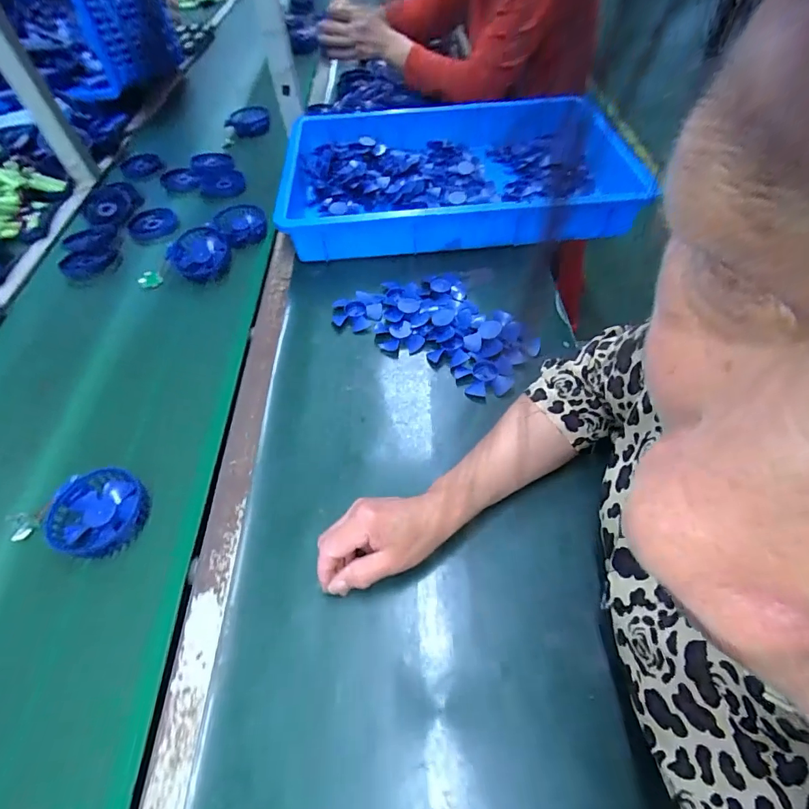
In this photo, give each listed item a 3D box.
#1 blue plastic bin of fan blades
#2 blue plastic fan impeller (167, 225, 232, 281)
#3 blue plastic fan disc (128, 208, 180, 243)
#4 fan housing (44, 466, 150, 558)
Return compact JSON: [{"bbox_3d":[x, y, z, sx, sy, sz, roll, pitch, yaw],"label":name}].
[{"bbox_3d":[0.085,-0.417,0.782,0.562,0.095,0.387,-5,55,3],"label":"blue plastic bin of fan blades"},{"bbox_3d":[-0.325,-0.240,0.692,0.092,0.038,0.083,-28,58,-19],"label":"blue plastic fan impeller"},{"bbox_3d":[-0.457,-0.327,0.787,0.085,0.019,0.094,-30,58,-14],"label":"blue plastic fan disc"},{"bbox_3d":[-0.318,0.111,0.451,0.095,0.025,0.090,-3,55,4],"label":"fan housing"}]

